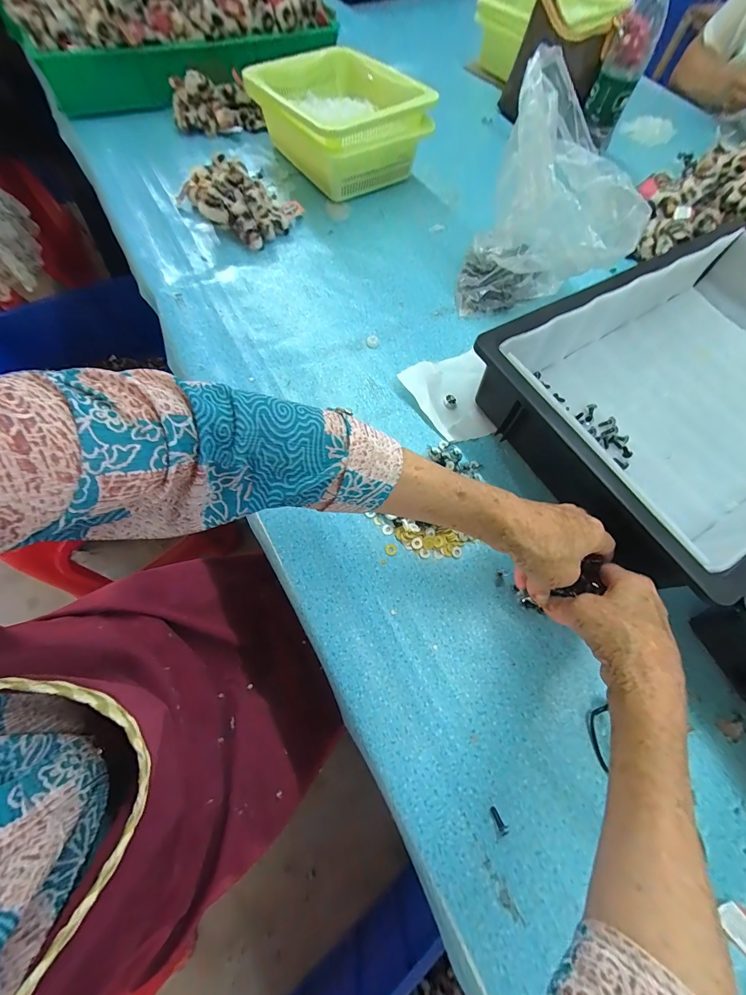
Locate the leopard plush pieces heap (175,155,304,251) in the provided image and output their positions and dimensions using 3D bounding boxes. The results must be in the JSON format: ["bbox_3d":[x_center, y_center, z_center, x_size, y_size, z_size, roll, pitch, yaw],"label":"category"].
[{"bbox_3d":[-0.209,-0.454,0.556,0.169,0.060,0.132,20,67,6],"label":"leopard plush pieces heap"}]

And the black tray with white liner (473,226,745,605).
[{"bbox_3d":[0.373,-0.122,0.410,0.439,0.089,0.303,-26,70,-13],"label":"black tray with white liner"}]

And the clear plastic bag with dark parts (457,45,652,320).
[{"bbox_3d":[0.218,-0.353,0.451,0.174,0.194,0.177,7,66,1],"label":"clear plastic bag with dark parts"}]

